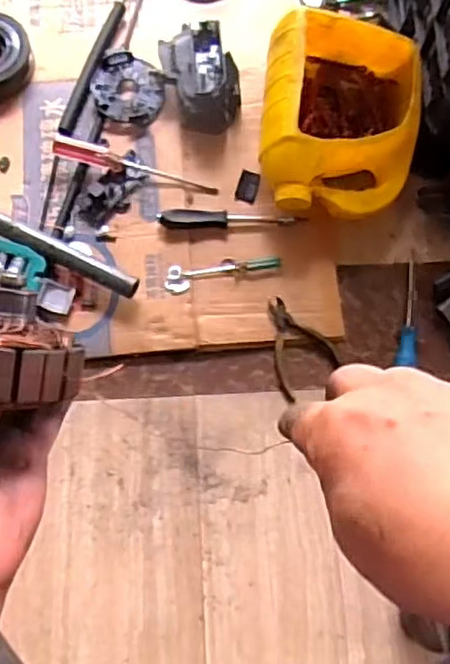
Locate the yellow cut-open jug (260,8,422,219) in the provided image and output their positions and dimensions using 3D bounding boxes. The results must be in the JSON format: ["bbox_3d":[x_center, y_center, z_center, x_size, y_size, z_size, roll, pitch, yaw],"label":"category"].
[{"bbox_3d":[0.133,-0.245,0.757,0.181,0.111,0.218,0,74,-2],"label":"yellow cut-open jug"}]

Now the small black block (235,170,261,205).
[{"bbox_3d":[0.028,-0.174,0.795,0.024,0.010,0.037,18,74,3],"label":"small black block"}]

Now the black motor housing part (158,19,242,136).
[{"bbox_3d":[-0.026,-0.307,0.798,0.080,0.065,0.119,-20,76,-8],"label":"black motor housing part"}]

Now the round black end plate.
[{"bbox_3d":[-0.121,-0.300,0.818,0.091,0.019,0.081,30,75,6],"label":"round black end plate"}]

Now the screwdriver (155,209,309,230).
[{"bbox_3d":[0.008,-0.135,0.774,0.171,0.022,0.023,1,74,-2],"label":"screwdriver"}]

